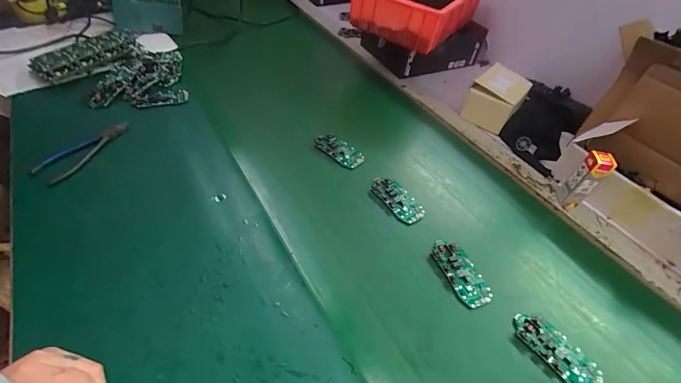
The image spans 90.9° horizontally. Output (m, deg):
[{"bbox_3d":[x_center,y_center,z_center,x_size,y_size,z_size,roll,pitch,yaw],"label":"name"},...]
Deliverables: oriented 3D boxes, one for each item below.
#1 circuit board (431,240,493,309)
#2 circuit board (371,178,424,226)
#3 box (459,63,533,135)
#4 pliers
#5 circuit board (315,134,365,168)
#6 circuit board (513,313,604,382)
[{"bbox_3d":[0.160,0.107,0.447,0.043,0.015,0.093,-17,52,-20],"label":"circuit board"},{"bbox_3d":[0.090,0.011,0.526,0.041,0.011,0.092,-27,56,-27],"label":"circuit board"},{"bbox_3d":[0.312,-0.184,0.674,0.090,0.079,0.108,34,53,22],"label":"box"},{"bbox_3d":[-0.409,-0.071,0.540,0.051,0.016,0.150,25,50,16],"label":"pliers"},{"bbox_3d":[-0.001,-0.075,0.591,0.094,0.014,0.039,38,66,23],"label":"circuit board"},{"bbox_3d":[0.249,0.184,0.389,0.044,0.013,0.098,-31,58,-29],"label":"circuit board"}]

